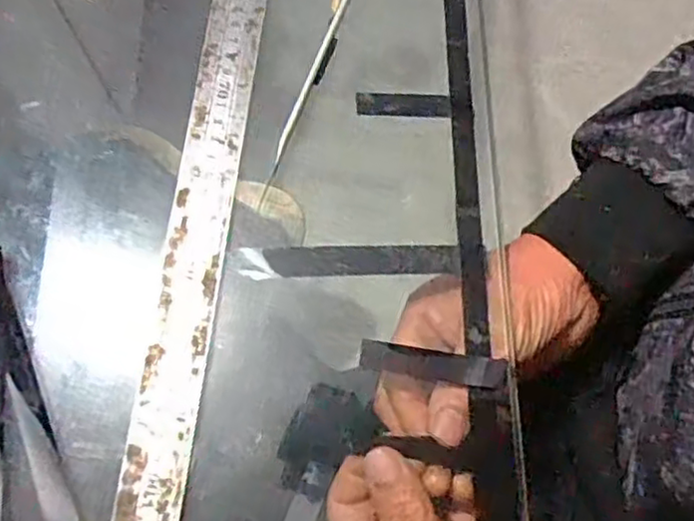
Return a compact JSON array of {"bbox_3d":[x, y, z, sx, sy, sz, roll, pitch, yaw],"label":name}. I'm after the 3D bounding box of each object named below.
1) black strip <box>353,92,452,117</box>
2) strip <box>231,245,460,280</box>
[{"bbox_3d":[0.030,-0.085,0.372,0.051,0.005,0.013,3,78,-3],"label":"black strip"},{"bbox_3d":[0.000,0.000,0.346,0.113,0.004,0.016,-2,82,-3],"label":"strip"}]

